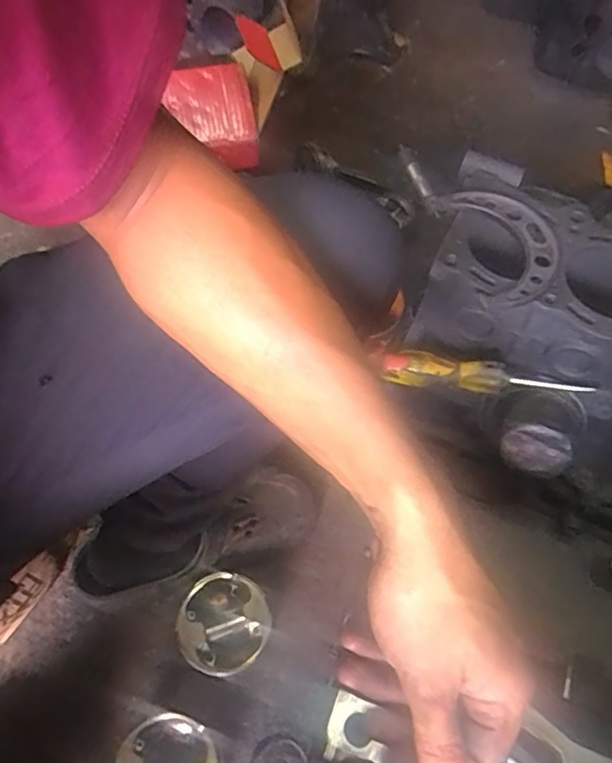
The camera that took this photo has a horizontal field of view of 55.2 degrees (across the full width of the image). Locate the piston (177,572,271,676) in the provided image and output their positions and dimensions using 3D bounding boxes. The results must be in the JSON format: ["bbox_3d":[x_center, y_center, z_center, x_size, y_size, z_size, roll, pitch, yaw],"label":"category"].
[{"bbox_3d":[-0.080,0.250,0.596,0.088,0.082,0.091,9,61,4],"label":"piston"}]

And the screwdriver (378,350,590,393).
[{"bbox_3d":[0.170,-0.007,0.566,0.185,0.042,0.027,9,61,4],"label":"screwdriver"}]

